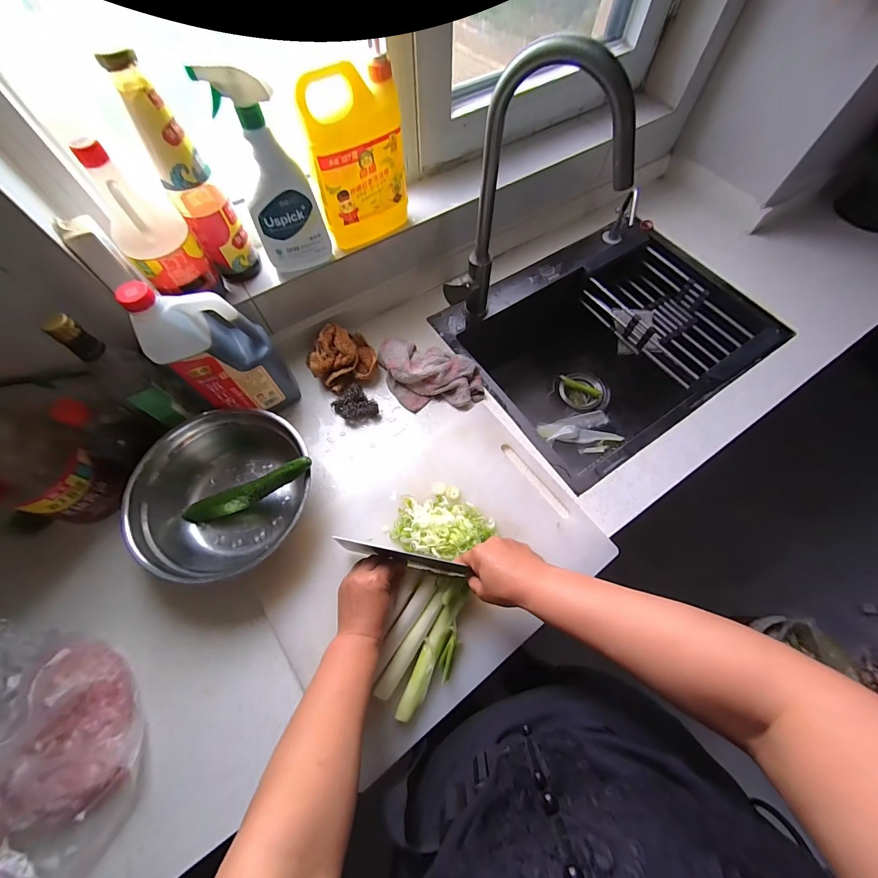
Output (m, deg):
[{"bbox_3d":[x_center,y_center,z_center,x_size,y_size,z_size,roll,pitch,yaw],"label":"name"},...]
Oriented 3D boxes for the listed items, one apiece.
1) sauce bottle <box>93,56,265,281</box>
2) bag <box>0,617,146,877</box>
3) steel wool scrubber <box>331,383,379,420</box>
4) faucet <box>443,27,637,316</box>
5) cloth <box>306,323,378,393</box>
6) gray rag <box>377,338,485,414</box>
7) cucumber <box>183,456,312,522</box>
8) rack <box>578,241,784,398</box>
[{"bbox_3d":[-0.342,-0.356,0.517,0.071,0.263,0.085,-30,69,-14],"label":"sauce bottle"},{"bbox_3d":[-0.515,0.365,0.427,0.246,0.103,0.324,-25,68,-12],"label":"bag"},{"bbox_3d":[-0.152,-0.059,0.672,0.064,0.034,0.071,-37,71,-16],"label":"steel wool scrubber"},{"bbox_3d":[0.132,-0.327,0.579,0.234,0.424,0.057,16,66,6],"label":"faucet"},{"bbox_3d":[-0.182,-0.149,0.688,0.123,0.075,0.102,-18,67,-9],"label":"cloth"},{"bbox_3d":[-0.022,-0.115,0.686,0.207,0.051,0.120,22,67,9],"label":"gray rag"},{"bbox_3d":[-0.292,0.082,0.566,0.246,0.035,0.029,-24,65,16],"label":"cucumber"},{"bbox_3d":[0.528,-0.285,0.845,0.218,0.093,0.382,-32,70,-14],"label":"rack"}]

